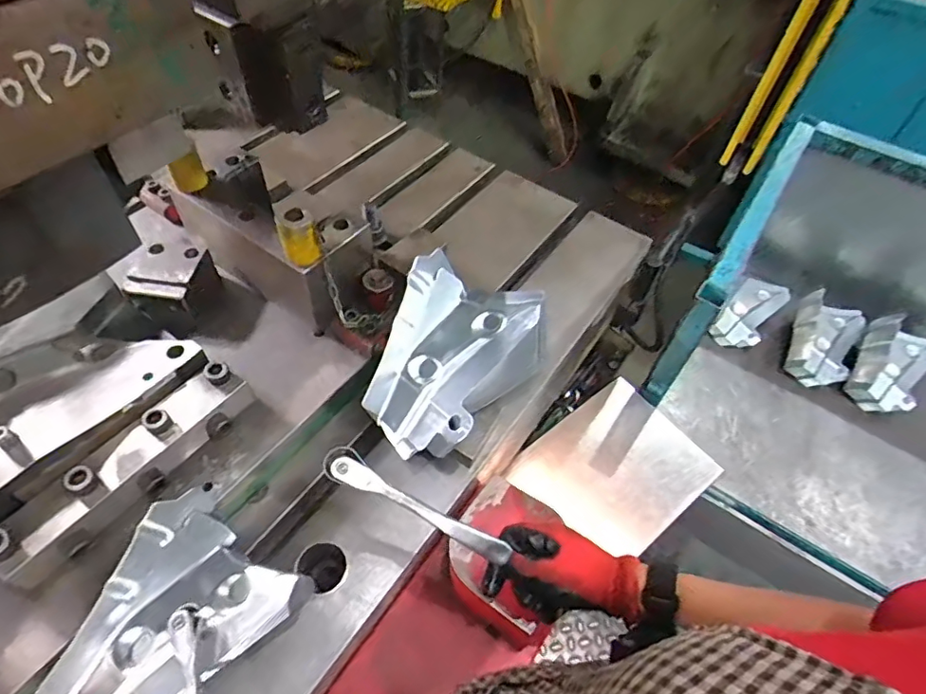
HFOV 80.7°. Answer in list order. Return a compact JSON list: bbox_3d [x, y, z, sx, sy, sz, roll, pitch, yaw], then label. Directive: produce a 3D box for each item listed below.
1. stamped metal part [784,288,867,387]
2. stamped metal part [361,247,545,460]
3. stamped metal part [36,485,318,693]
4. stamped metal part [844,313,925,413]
[{"bbox_3d":[0.831,-0.015,1.256,0.140,0.070,0.233,27,71,15],"label":"stamped metal part"},{"bbox_3d":[-0.015,0.019,0.638,0.157,0.122,0.228,31,82,14],"label":"stamped metal part"},{"bbox_3d":[-0.260,0.251,0.487,0.149,0.078,0.196,32,58,20],"label":"stamped metal part"},{"bbox_3d":[0.963,0.029,1.209,0.157,0.109,0.239,36,59,21],"label":"stamped metal part"}]

